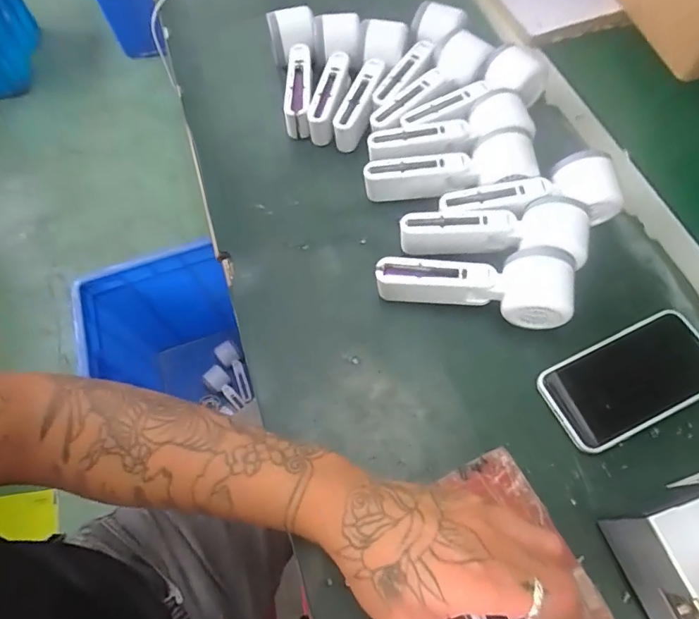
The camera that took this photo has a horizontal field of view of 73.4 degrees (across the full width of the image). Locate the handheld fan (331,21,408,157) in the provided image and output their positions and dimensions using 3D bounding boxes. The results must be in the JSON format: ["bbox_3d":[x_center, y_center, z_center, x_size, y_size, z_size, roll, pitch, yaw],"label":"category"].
[{"bbox_3d":[0.027,-0.253,0.526,0.051,0.047,0.154,11,65,8],"label":"handheld fan"}]

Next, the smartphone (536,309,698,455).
[{"bbox_3d":[0.238,0.057,0.393,0.146,0.008,0.073,-23,66,-9],"label":"smartphone"}]

